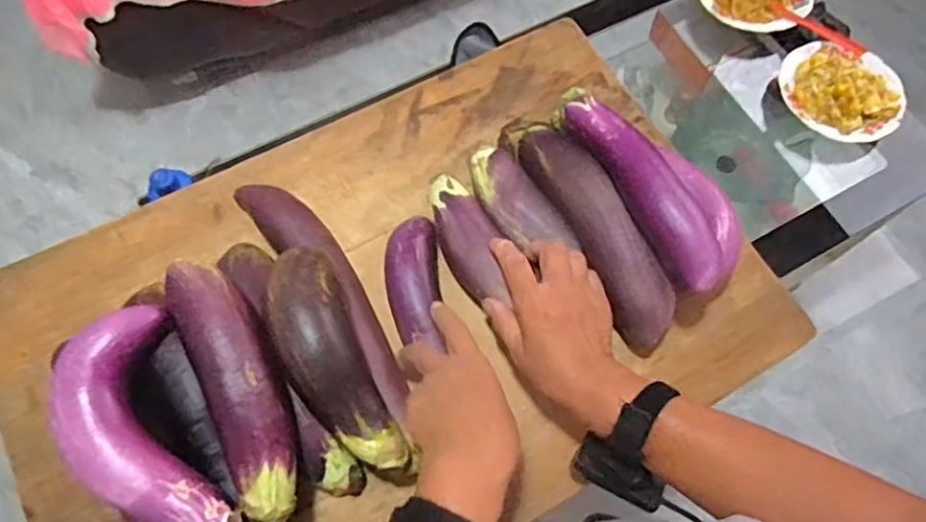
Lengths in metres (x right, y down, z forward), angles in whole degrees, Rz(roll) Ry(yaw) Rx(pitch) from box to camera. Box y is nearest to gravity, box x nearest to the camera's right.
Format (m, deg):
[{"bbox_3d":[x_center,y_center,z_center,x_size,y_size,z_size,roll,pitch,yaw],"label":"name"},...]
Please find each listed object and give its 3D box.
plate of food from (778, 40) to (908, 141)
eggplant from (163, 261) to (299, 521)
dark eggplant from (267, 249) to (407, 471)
[{"bbox_3d":[0.622,-0.280,1.046,0.199,0.045,0.159,37,72,13],"label":"plate of food"},{"bbox_3d":[-0.169,0.089,0.478,0.056,0.047,0.205,-23,70,-10],"label":"eggplant"},{"bbox_3d":[-0.103,0.076,0.489,0.058,0.052,0.179,-24,70,-10],"label":"dark eggplant"}]

